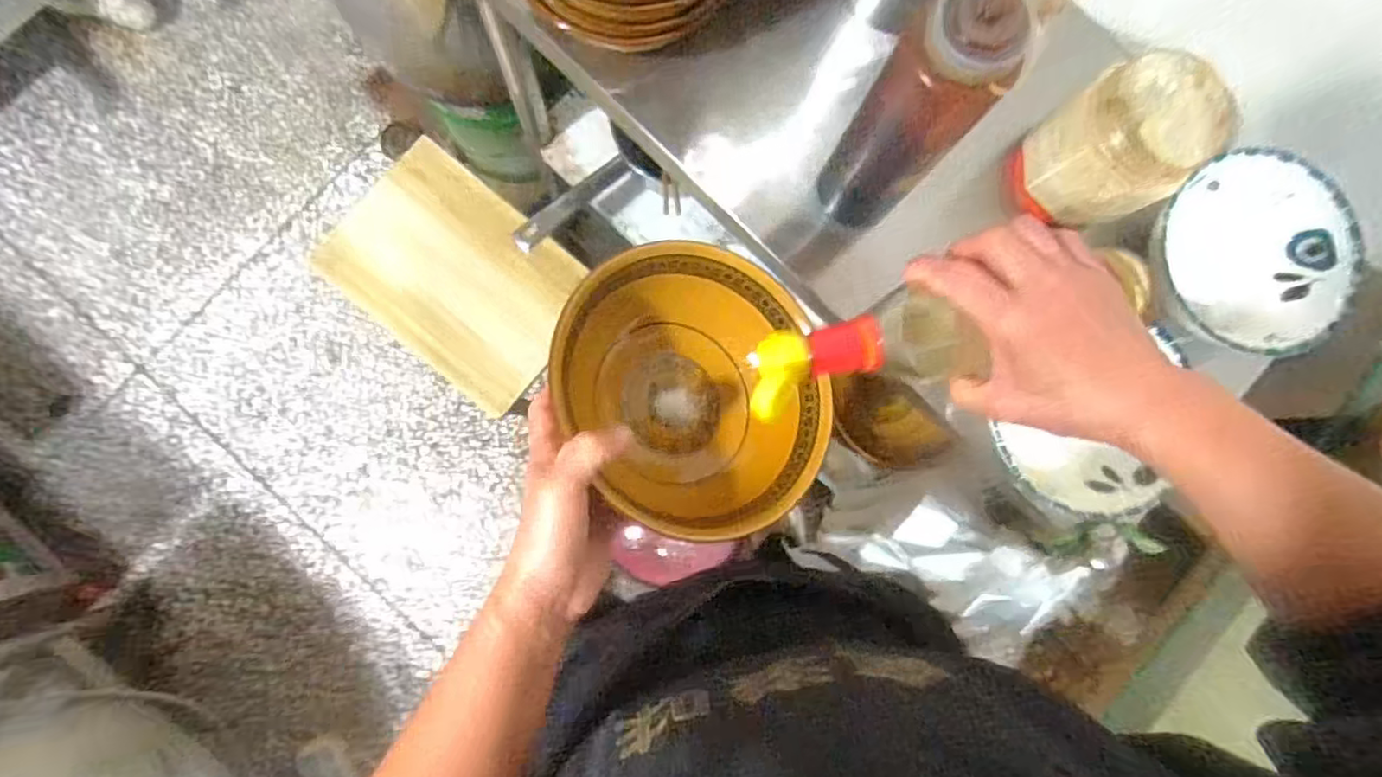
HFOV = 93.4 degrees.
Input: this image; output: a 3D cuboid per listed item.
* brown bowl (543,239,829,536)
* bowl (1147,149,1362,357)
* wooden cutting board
[{"bbox_3d":[-0.003,0.006,0.432,0.183,0.073,0.185,-11,81,-28],"label":"brown bowl"},{"bbox_3d":[0.497,-0.116,0.606,0.143,0.104,0.174,-9,86,-5],"label":"bowl"},{"bbox_3d":[-0.317,-0.156,0.902,0.326,0.024,0.240,40,76,-5],"label":"wooden cutting board"}]

